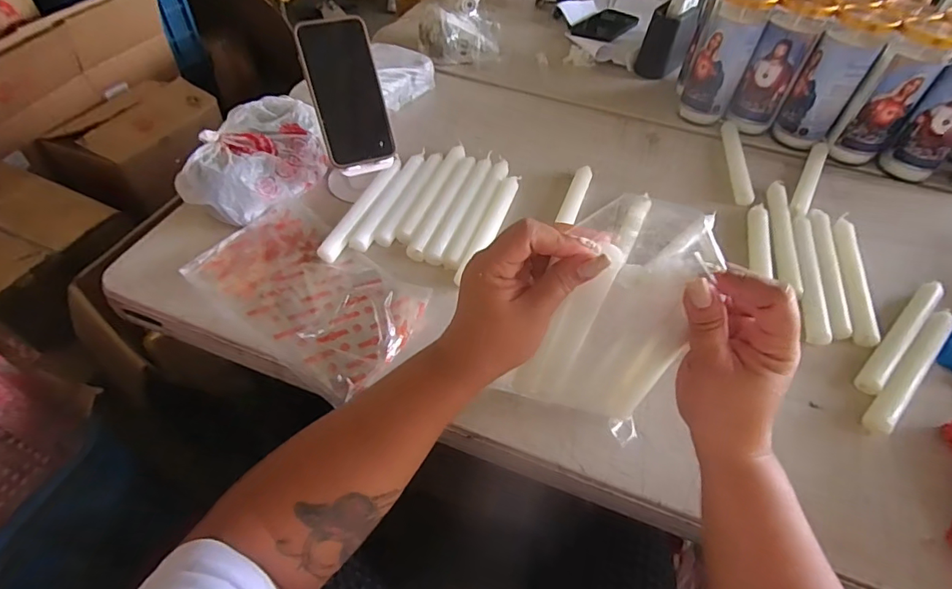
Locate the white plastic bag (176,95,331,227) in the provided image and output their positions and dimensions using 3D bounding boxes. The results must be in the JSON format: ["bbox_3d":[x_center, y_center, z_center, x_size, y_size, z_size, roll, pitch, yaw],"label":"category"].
[{"bbox_3d":[-0.270,-0.167,0.597,0.110,0.075,0.176,18,51,12],"label":"white plastic bag"}]

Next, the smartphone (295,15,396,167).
[{"bbox_3d":[-0.149,-0.234,0.561,0.080,0.156,0.012,-16,17,-16],"label":"smartphone"}]

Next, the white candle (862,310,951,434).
[{"bbox_3d":[0.438,0.073,0.484,0.192,0.015,0.024,-33,60,-26],"label":"white candle"}]

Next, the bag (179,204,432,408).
[{"bbox_3d":[-0.179,-0.008,0.521,0.255,0.028,0.146,33,57,21],"label":"bag"}]

